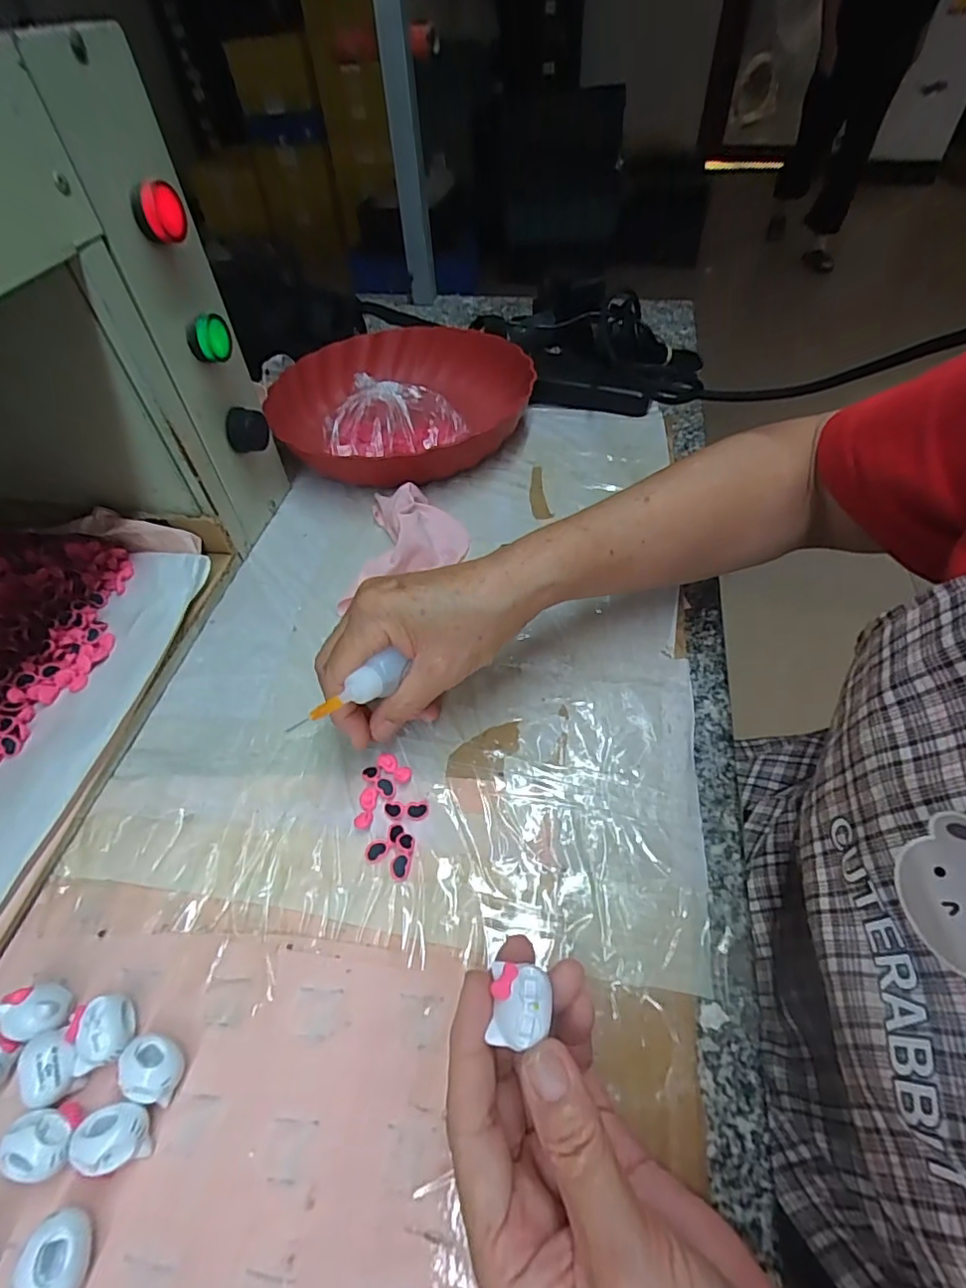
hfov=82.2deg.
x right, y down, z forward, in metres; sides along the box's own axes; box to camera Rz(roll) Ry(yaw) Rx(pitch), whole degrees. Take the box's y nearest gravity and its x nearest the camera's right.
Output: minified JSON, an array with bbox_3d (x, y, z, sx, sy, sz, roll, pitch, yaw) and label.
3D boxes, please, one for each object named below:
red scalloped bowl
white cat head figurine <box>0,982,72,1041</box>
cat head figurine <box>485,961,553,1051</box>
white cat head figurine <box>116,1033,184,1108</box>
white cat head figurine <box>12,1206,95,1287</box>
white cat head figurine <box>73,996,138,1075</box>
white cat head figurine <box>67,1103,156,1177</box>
[{"bbox_3d":[-0.070,-0.231,0.515,0.219,0.058,0.228,-1,51,1],"label":"red scalloped bowl"},{"bbox_3d":[-0.195,0.162,0.243,0.026,0.020,0.020,6,52,7],"label":"white cat head figurine"},{"bbox_3d":[0.013,0.125,0.193,0.020,0.008,0.022,1,51,3],"label":"cat head figurine"},{"bbox_3d":[-0.137,0.175,0.228,0.025,0.021,0.020,9,52,9],"label":"white cat head figurine"},{"bbox_3d":[-0.149,0.216,0.195,0.016,0.021,0.024,-18,53,-12],"label":"white cat head figurine"},{"bbox_3d":[-0.162,0.166,0.238,0.024,0.017,0.024,8,52,-10],"label":"white cat head figurine"},{"bbox_3d":[-0.144,0.192,0.216,0.025,0.019,0.021,1,51,3],"label":"white cat head figurine"}]

